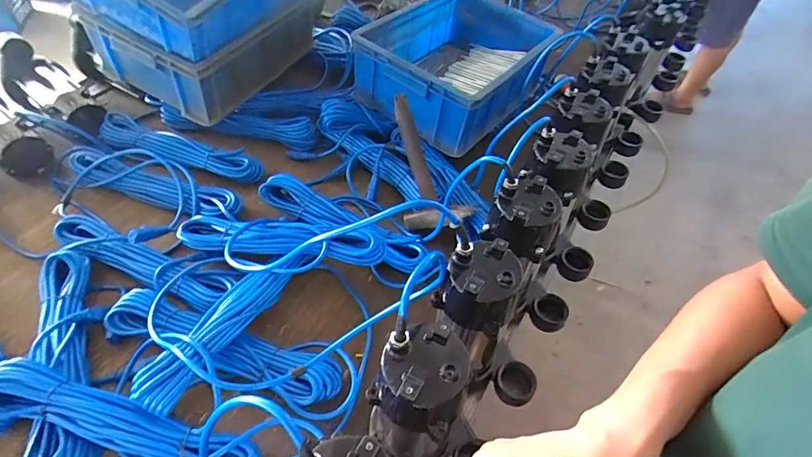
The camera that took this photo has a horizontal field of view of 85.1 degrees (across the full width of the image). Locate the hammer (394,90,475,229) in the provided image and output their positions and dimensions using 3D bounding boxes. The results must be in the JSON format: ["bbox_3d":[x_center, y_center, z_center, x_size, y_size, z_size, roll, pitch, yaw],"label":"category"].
[{"bbox_3d":[0.028,-0.118,0.774,0.103,0.073,0.233,-21,99,-20],"label":"hammer"}]

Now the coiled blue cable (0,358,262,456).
[{"bbox_3d":[-0.342,0.242,0.533,0.335,0.079,0.073,14,51,8],"label":"coiled blue cable"}]

